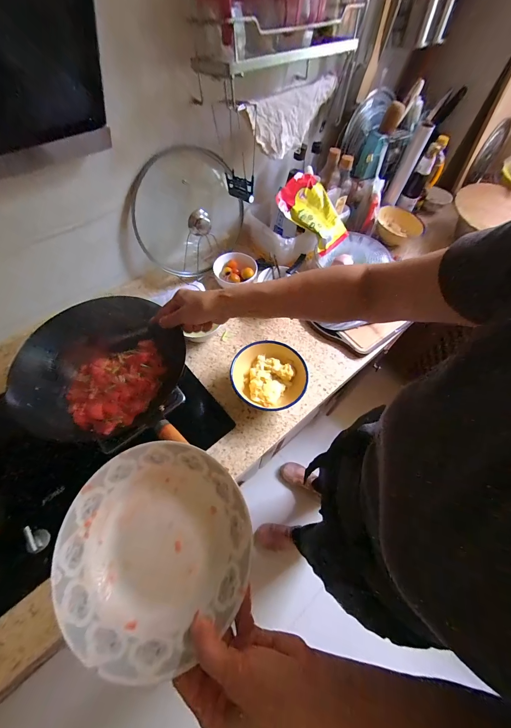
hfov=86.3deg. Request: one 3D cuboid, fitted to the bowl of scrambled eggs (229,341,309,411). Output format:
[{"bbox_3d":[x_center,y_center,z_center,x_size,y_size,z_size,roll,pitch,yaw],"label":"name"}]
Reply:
[{"bbox_3d":[0.032,0.038,0.648,0.180,0.070,0.167,1,60,-3],"label":"bowl of scrambled eggs"}]

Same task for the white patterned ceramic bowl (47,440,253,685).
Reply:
[{"bbox_3d":[-0.104,0.184,0.281,0.188,0.045,0.188,1,60,-3],"label":"white patterned ceramic bowl"}]

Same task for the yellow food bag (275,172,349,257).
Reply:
[{"bbox_3d":[0.177,-0.439,0.796,0.222,0.041,0.134,44,83,-15],"label":"yellow food bag"}]

